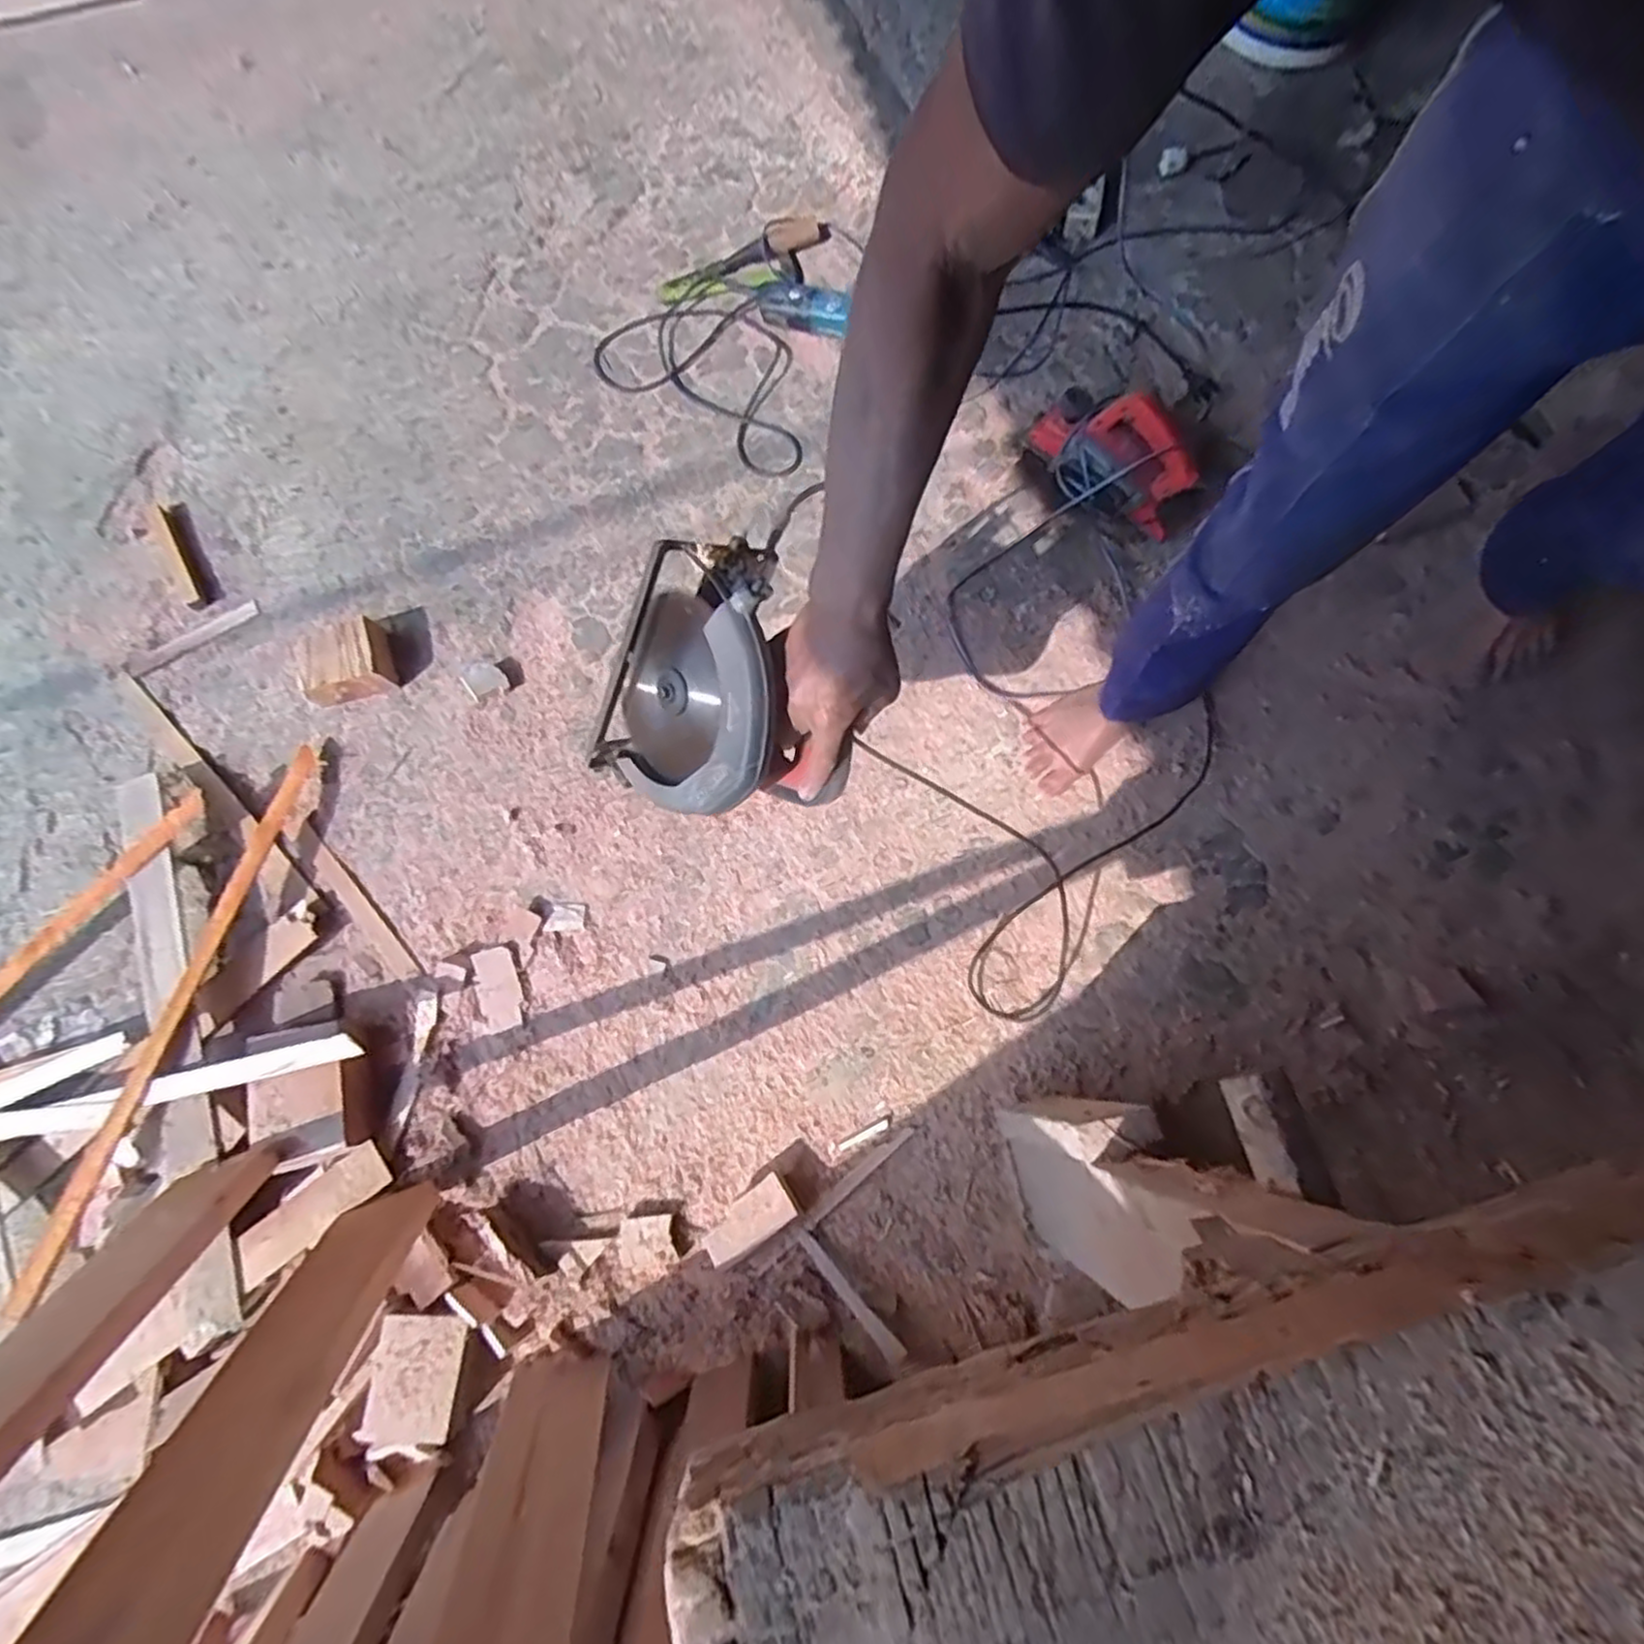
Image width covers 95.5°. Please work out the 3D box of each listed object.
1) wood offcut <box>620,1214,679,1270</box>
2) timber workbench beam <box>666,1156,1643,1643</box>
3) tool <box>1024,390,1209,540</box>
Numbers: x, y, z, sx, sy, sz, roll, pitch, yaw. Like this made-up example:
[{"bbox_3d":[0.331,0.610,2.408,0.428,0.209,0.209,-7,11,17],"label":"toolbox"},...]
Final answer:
[{"bbox_3d":[-0.209,0.505,0.897,0.067,0.024,0.056,-5,75,-1],"label":"wood offcut"},{"bbox_3d":[0.232,0.247,0.290,0.579,0.097,0.152,-16,76,-4],"label":"timber workbench beam"},{"bbox_3d":[0.423,-0.524,1.095,0.266,0.142,0.123,43,80,10],"label":"tool"}]

